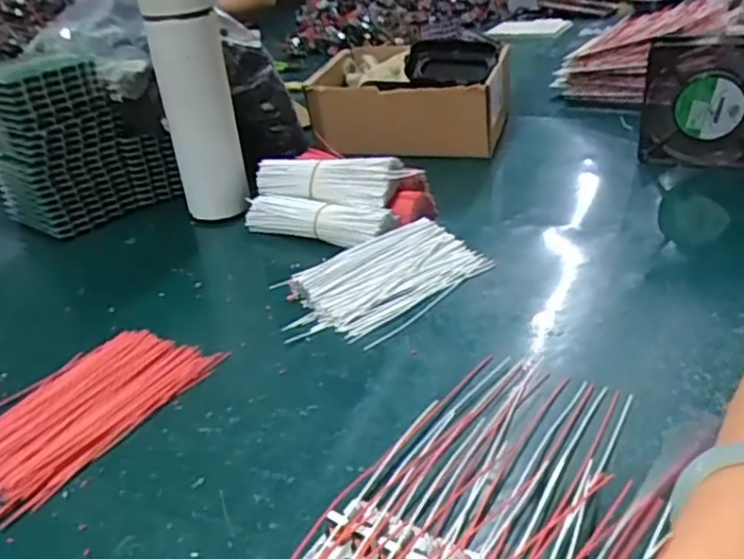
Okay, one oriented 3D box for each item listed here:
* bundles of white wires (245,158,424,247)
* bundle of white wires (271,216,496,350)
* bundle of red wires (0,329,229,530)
[{"bbox_3d":[-0.041,-0.079,0.620,0.167,0.057,0.087,12,34,29],"label":"bundles of white wires"},{"bbox_3d":[0.013,-0.002,0.520,0.171,0.018,0.100,-26,35,-31],"label":"bundle of white wires"},{"bbox_3d":[-0.191,0.080,0.419,0.104,0.012,0.169,16,36,33],"label":"bundle of red wires"}]

